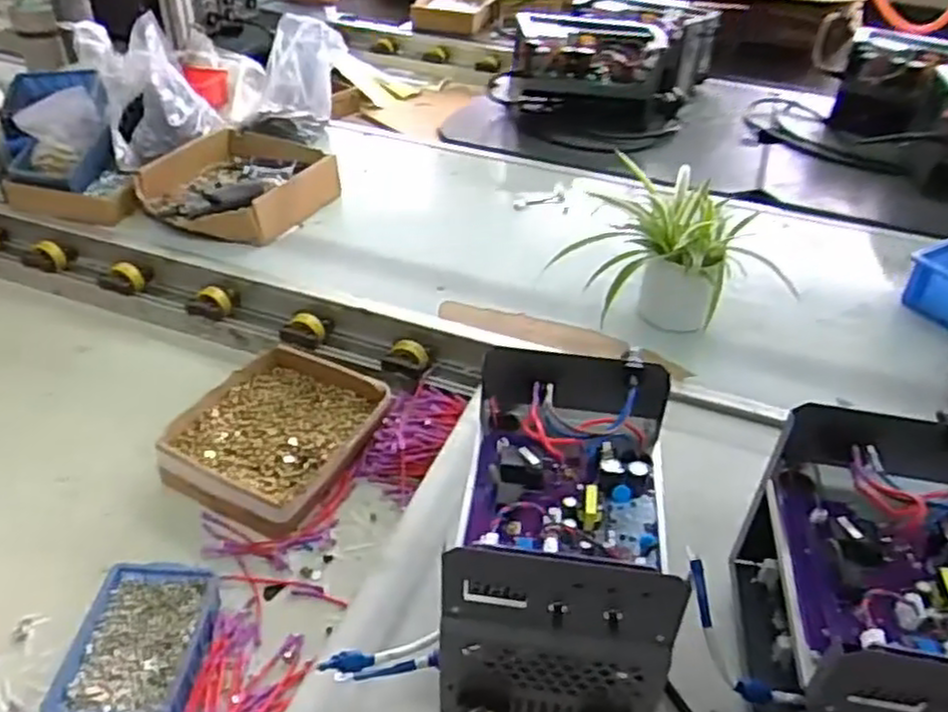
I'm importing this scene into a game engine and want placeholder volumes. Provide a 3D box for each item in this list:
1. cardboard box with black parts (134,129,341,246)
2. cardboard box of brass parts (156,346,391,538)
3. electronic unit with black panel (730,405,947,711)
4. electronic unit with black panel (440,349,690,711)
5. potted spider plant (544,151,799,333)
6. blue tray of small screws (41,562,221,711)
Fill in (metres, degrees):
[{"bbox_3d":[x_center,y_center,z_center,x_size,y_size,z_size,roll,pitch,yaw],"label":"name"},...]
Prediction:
[{"bbox_3d":[-0.358,-0.268,1.174,0.261,0.078,0.286,16,41,16],"label":"cardboard box with black parts"},{"bbox_3d":[-0.225,0.089,0.865,0.208,0.052,0.227,19,41,19],"label":"cardboard box of brass parts"},{"bbox_3d":[0.288,0.176,0.522,0.161,0.166,0.241,7,39,4],"label":"electronic unit with black panel"},{"bbox_3d":[0.064,0.142,0.572,0.144,0.190,0.234,7,39,5],"label":"electronic unit with black panel"},{"bbox_3d":[0.233,-0.137,0.929,0.199,0.179,0.193,-8,40,-14],"label":"potted spider plant"},{"bbox_3d":[-0.288,0.256,0.647,0.100,0.047,0.148,3,39,0],"label":"blue tray of small screws"}]

